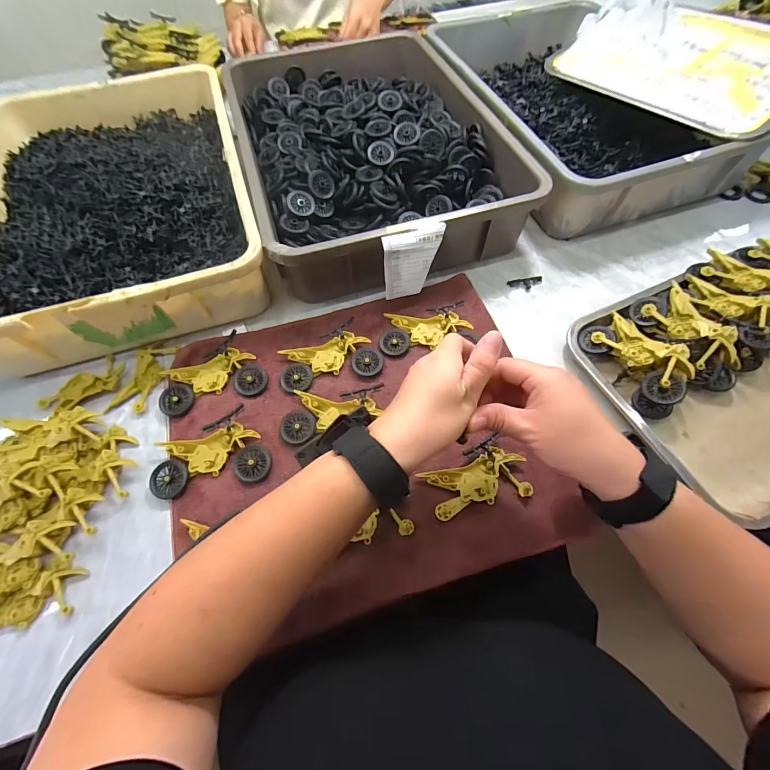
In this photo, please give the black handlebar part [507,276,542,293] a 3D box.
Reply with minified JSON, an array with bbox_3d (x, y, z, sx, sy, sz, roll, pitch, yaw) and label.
[{"bbox_3d":[0.194,-0.137,0.499,0.050,0.004,0.022,-11,62,-5],"label":"black handlebar part"}]

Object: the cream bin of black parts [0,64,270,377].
[{"bbox_3d":[-0.377,-0.275,0.525,0.344,0.091,0.516,-17,62,-8],"label":"cream bin of black parts"}]

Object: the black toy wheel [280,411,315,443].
[{"bbox_3d":[-0.093,0.045,0.391,0.037,0.008,0.033,1,62,2],"label":"black toy wheel"}]

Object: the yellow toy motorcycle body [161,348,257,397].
[{"bbox_3d":[-0.200,-0.013,0.425,0.096,0.009,0.046,-20,63,-9],"label":"yellow toy motorcycle body"}]

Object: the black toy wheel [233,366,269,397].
[{"bbox_3d":[-0.156,-0.007,0.423,0.036,0.007,0.040,-16,62,-7],"label":"black toy wheel"}]

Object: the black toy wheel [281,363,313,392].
[{"bbox_3d":[-0.103,-0.009,0.422,0.037,0.005,0.036,-1,62,1],"label":"black toy wheel"}]

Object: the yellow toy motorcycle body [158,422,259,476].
[{"bbox_3d":[-0.182,0.070,0.383,0.098,0.014,0.045,-13,62,-6],"label":"yellow toy motorcycle body"}]

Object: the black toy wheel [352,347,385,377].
[{"bbox_3d":[-0.020,-0.028,0.431,0.037,0.007,0.036,-1,62,1],"label":"black toy wheel"}]

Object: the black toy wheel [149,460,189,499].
[{"bbox_3d":[-0.220,0.096,0.373,0.041,0.010,0.037,14,63,9],"label":"black toy wheel"}]

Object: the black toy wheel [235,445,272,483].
[{"bbox_3d":[-0.135,0.079,0.373,0.038,0.004,0.036,-1,62,1],"label":"black toy wheel"}]

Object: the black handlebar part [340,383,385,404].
[{"bbox_3d":[-0.024,0.012,0.401,0.049,0.009,0.016,-13,62,-6],"label":"black handlebar part"}]

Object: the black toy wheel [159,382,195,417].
[{"bbox_3d":[-0.237,0.016,0.416,0.041,0.007,0.037,24,65,14],"label":"black toy wheel"}]

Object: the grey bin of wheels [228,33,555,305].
[{"bbox_3d":[-0.037,-0.371,0.572,0.352,0.094,0.507,-18,63,-8],"label":"grey bin of wheels"}]

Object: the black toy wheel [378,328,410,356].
[{"bbox_3d":[0.012,-0.053,0.444,0.036,0.004,0.037,-1,62,1],"label":"black toy wheel"}]

